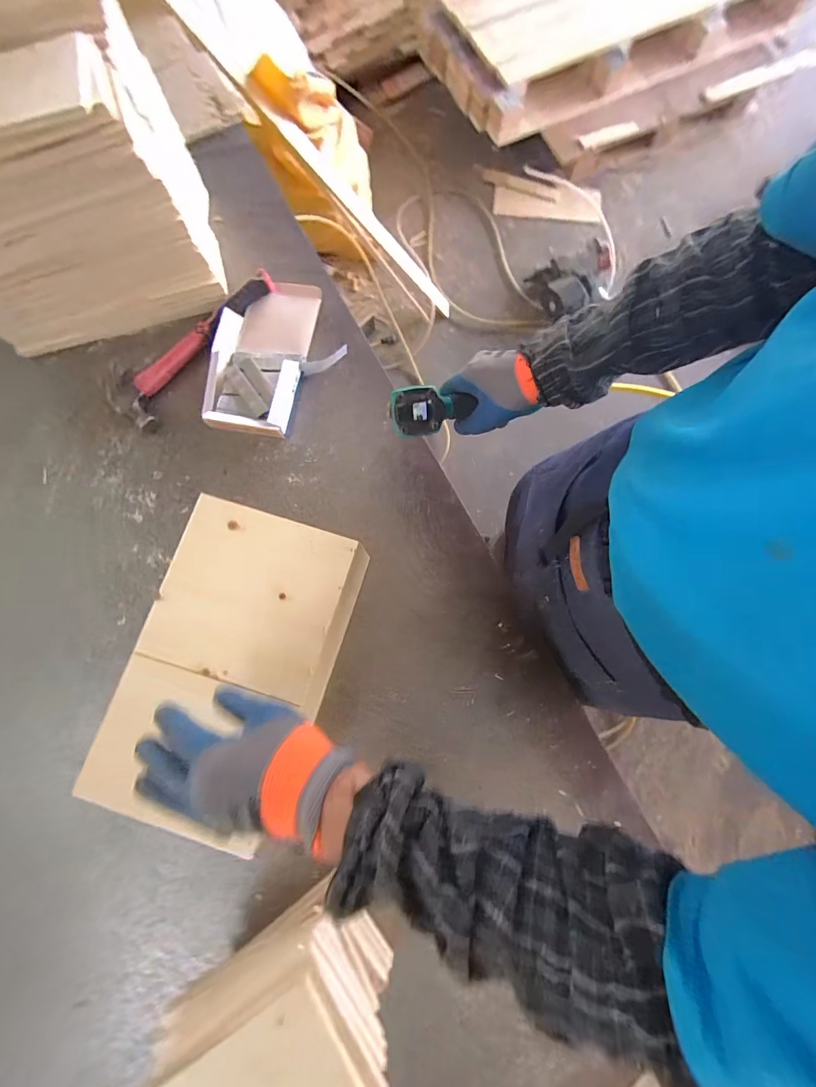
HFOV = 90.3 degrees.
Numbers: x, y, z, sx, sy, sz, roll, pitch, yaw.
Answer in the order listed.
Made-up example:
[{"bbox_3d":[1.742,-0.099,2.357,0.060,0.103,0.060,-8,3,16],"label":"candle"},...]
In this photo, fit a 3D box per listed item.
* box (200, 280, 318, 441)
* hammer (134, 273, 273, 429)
[{"bbox_3d":[-0.229,-0.308,0.656,0.161,0.038,0.283,6,80,2],"label":"box"},{"bbox_3d":[-0.335,-0.321,0.656,0.069,0.036,0.318,35,82,7],"label":"hammer"}]

